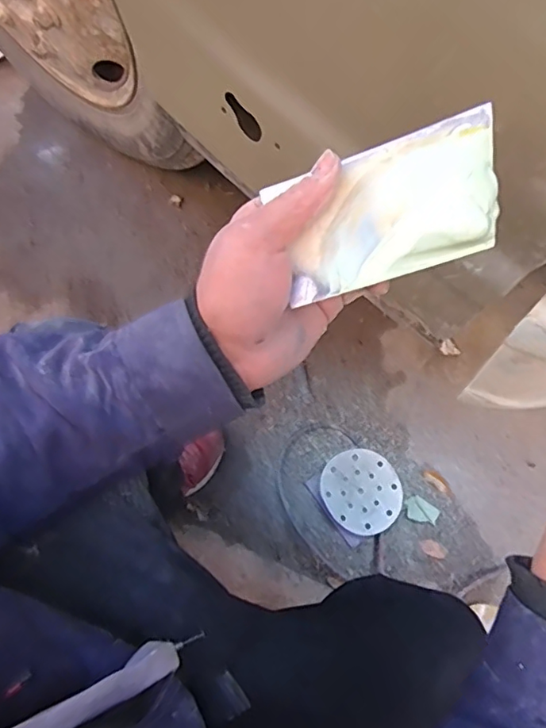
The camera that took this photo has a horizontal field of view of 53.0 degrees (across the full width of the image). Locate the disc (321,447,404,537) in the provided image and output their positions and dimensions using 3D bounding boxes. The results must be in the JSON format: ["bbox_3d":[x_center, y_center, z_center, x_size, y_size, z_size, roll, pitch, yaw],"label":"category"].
[{"bbox_3d":[0.153,0.218,0.941,0.131,0.010,0.140,0,72,0],"label":"disc"}]

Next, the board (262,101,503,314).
[{"bbox_3d":[0.064,-0.086,0.305,0.118,0.012,0.072,-16,81,22],"label":"board"}]

